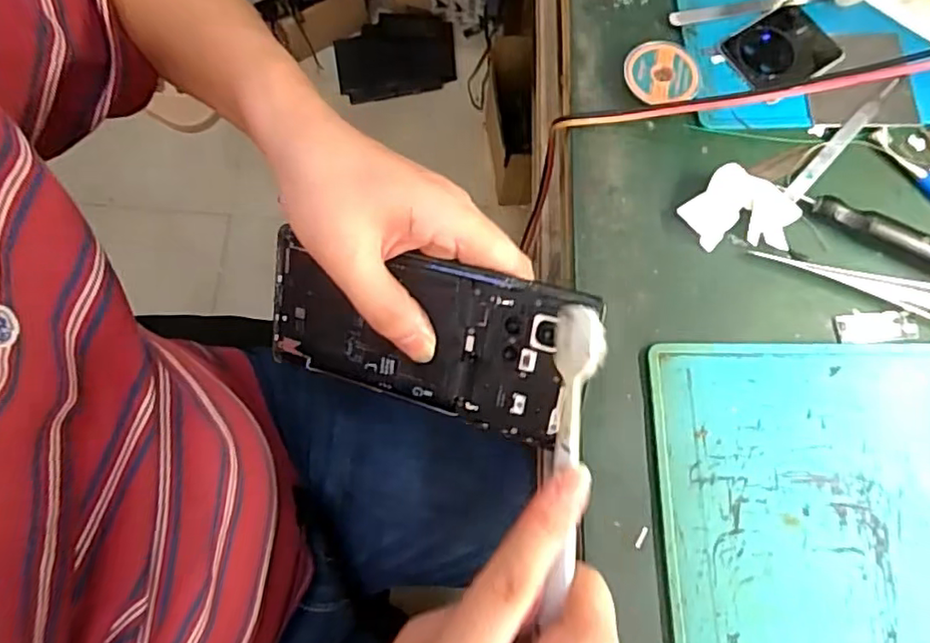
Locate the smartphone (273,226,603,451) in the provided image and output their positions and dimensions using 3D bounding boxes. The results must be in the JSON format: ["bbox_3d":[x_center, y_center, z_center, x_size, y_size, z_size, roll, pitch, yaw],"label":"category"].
[{"bbox_3d":[-0.025,0.005,0.293,0.152,0.004,0.072,15,108,18],"label":"smartphone"}]

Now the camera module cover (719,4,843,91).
[{"bbox_3d":[0.197,-0.170,0.384,0.068,0.004,0.050,-34,76,-9],"label":"camera module cover"}]

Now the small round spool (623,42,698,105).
[{"bbox_3d":[0.117,-0.148,0.373,0.044,0.010,0.042,0,74,0],"label":"small round spool"}]

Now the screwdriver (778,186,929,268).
[{"bbox_3d":[0.247,-0.042,0.344,0.139,0.012,0.016,28,75,8],"label":"screwdriver"}]

